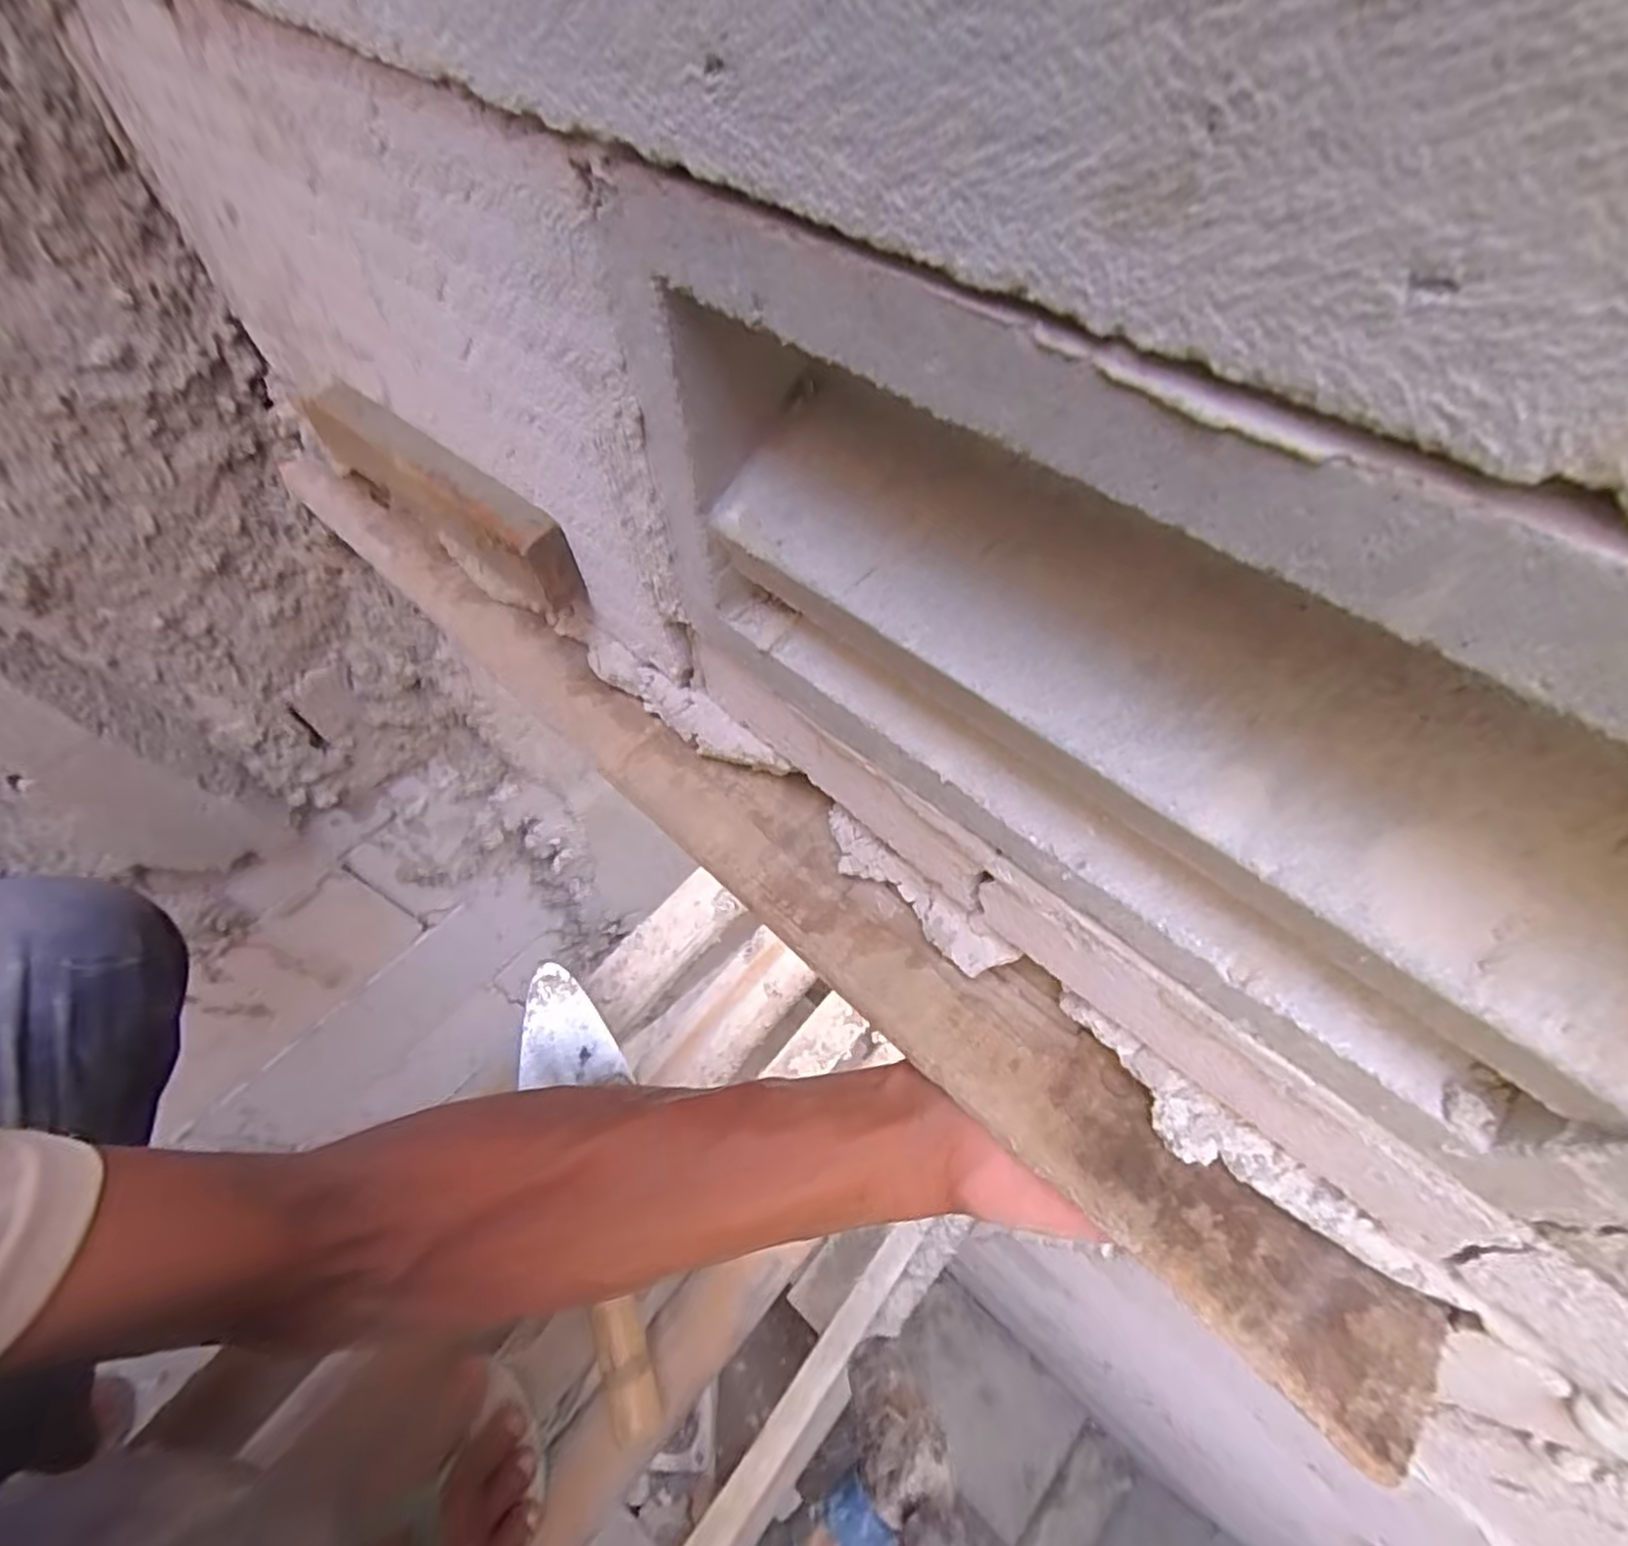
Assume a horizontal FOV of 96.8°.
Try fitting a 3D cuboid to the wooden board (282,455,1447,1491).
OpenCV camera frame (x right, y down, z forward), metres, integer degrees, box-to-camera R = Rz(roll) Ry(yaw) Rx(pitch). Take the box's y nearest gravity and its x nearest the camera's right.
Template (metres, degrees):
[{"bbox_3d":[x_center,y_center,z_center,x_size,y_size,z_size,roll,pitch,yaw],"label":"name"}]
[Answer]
[{"bbox_3d":[-0.055,0.005,0.343,0.656,0.021,0.057,38,67,21],"label":"wooden board"}]

